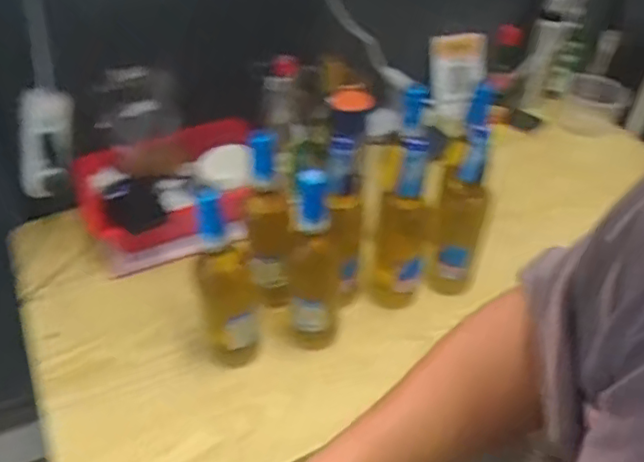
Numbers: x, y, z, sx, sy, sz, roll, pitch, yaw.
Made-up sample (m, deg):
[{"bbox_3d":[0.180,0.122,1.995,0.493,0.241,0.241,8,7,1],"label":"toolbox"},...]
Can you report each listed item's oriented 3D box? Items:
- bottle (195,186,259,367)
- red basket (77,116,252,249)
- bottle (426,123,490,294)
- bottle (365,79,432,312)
[{"bbox_3d":[-0.119,0.051,0.772,0.066,0.258,0.084,0,43,-3],"label":"bottle"},{"bbox_3d":[-0.247,-0.067,1.033,0.293,0.091,0.218,-12,45,-15],"label":"red basket"},{"bbox_3d":[0.193,-0.022,0.850,0.065,0.260,0.061,12,44,10],"label":"bottle"},{"bbox_3d":[0.111,-0.012,0.849,0.077,0.276,0.078,6,43,4],"label":"bottle"}]

